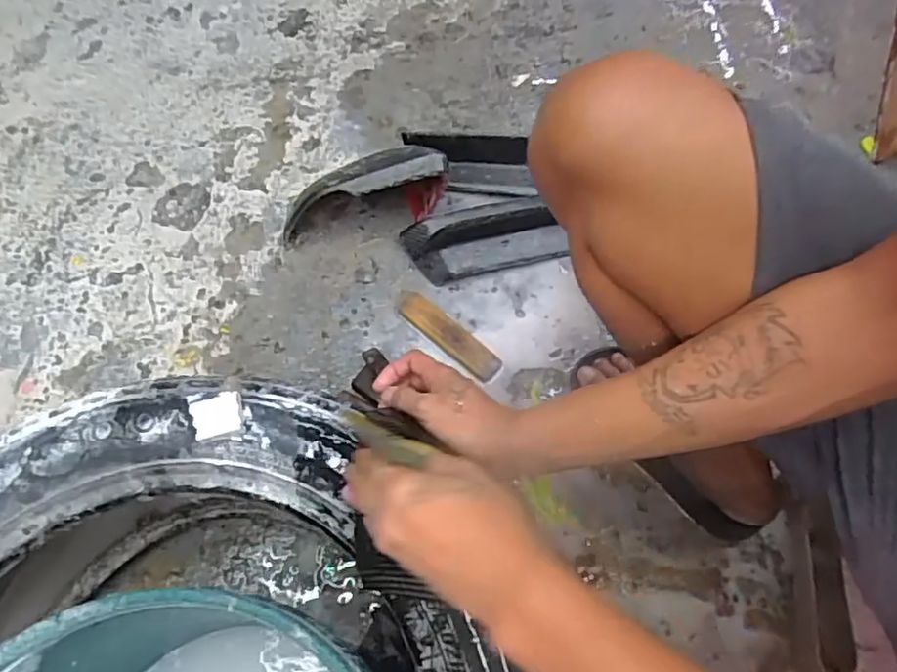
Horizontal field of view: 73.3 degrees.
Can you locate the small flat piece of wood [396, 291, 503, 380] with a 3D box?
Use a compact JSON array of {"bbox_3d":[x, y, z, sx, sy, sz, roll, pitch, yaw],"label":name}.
[{"bbox_3d":[-0.005,-0.006,0.782,0.167,0.014,0.040,37,71,19],"label":"small flat piece of wood"}]

